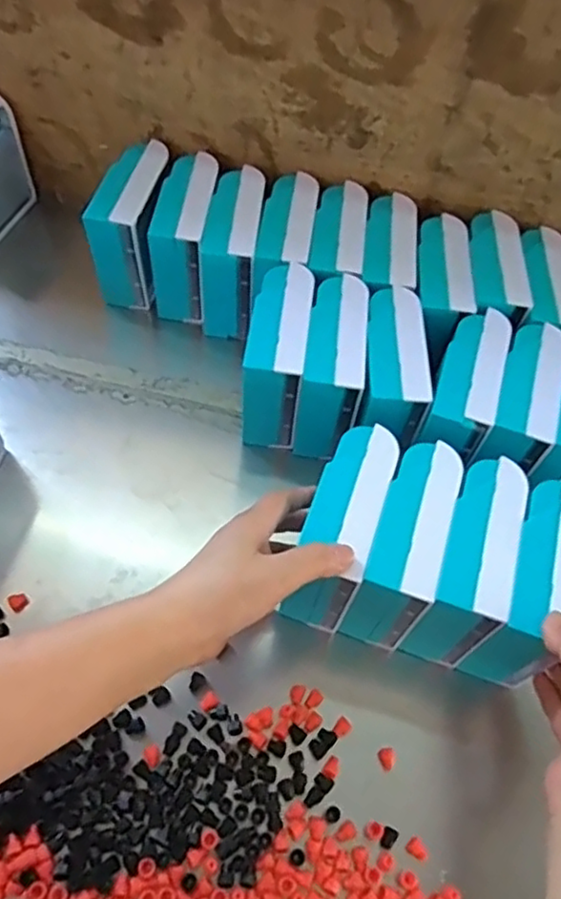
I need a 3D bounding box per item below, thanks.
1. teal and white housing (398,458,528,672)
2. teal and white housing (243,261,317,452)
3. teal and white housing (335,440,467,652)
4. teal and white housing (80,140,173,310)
[{"bbox_3d":[0.128,0.078,0.456,0.043,0.095,0.116,20,60,8],"label":"teal and white housing"},{"bbox_3d":[-0.004,-0.079,0.544,0.051,0.097,0.119,9,59,2],"label":"teal and white housing"},{"bbox_3d":[0.085,0.068,0.459,0.043,0.095,0.118,20,60,8],"label":"teal and white housing"},{"bbox_3d":[-0.133,-0.210,0.620,0.055,0.104,0.112,11,59,2],"label":"teal and white housing"}]

